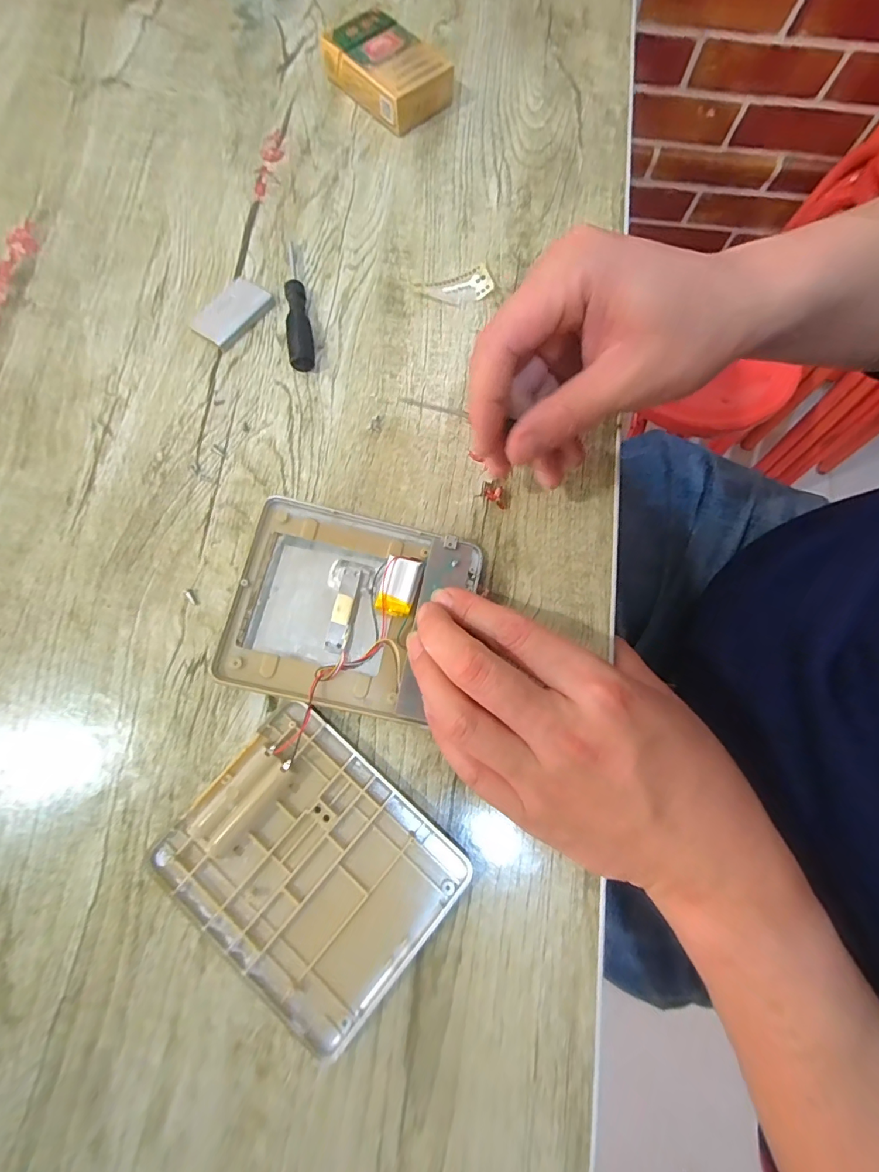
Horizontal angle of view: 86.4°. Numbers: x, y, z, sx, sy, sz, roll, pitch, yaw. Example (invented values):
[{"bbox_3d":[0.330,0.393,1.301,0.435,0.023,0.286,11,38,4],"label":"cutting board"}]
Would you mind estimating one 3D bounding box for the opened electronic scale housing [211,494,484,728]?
[{"bbox_3d":[-0.047,0.013,0.255,0.119,0.019,0.103,12,76,2],"label":"opened electronic scale housing"}]

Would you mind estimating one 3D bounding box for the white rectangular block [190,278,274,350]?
[{"bbox_3d":[-0.138,-0.181,0.309,0.033,0.005,0.050,37,78,8],"label":"white rectangular block"}]

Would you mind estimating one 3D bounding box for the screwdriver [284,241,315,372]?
[{"bbox_3d":[-0.094,-0.187,0.307,0.015,0.014,0.102,-10,76,-3],"label":"screwdriver"}]

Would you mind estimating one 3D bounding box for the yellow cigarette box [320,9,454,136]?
[{"bbox_3d":[-0.039,-0.384,0.350,0.052,0.026,0.088,-43,80,-10],"label":"yellow cigarette box"}]

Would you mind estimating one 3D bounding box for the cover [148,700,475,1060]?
[{"bbox_3d":[-0.062,0.134,0.226,0.125,0.013,0.105,39,79,9],"label":"cover"}]

